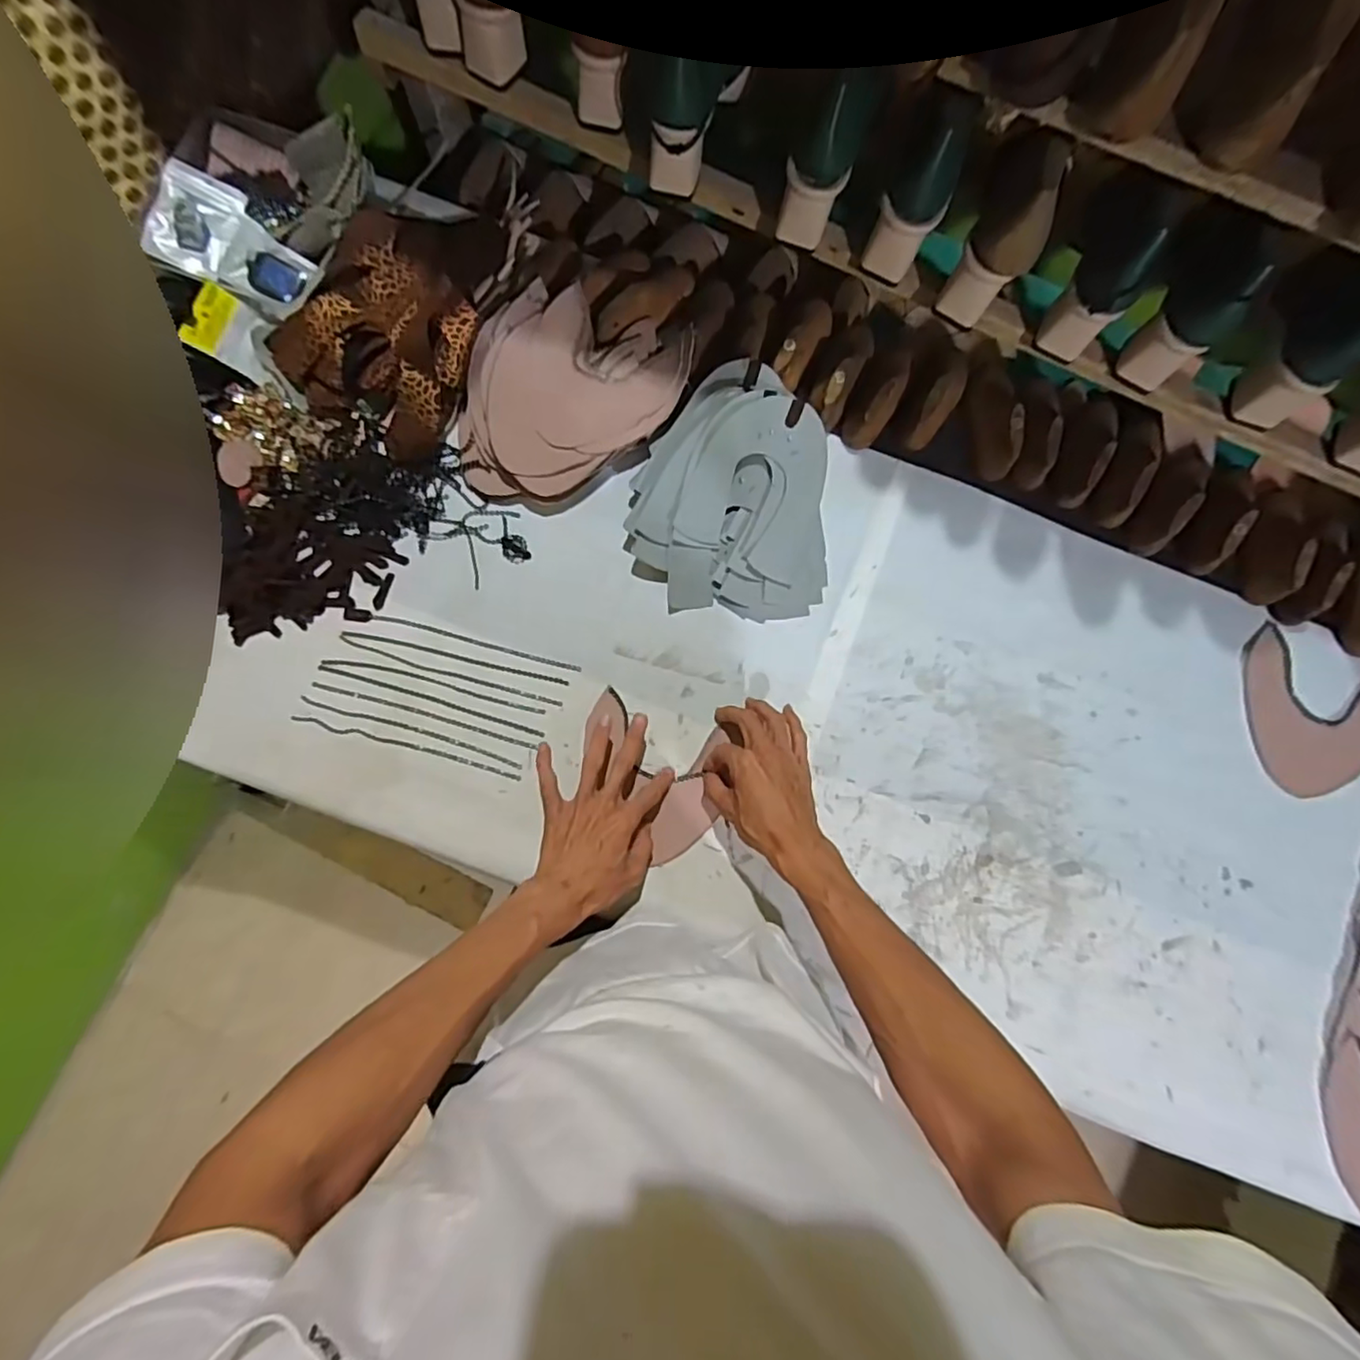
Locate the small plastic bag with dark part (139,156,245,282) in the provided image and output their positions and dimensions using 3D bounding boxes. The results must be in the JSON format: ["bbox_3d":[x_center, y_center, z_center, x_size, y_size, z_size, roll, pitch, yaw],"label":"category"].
[{"bbox_3d":[-0.501,-0.472,0.646,0.069,0.016,0.100,24,94,-26],"label":"small plastic bag with dark part"}]

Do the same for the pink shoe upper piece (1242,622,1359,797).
[{"bbox_3d":[0.681,0.043,0.677,0.162,0.006,0.159,29,82,3],"label":"pink shoe upper piece"}]

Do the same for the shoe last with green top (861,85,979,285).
[{"bbox_3d":[0.216,-0.430,0.560,0.071,0.134,0.054,21,44,2],"label":"shoe last with green top"}]

